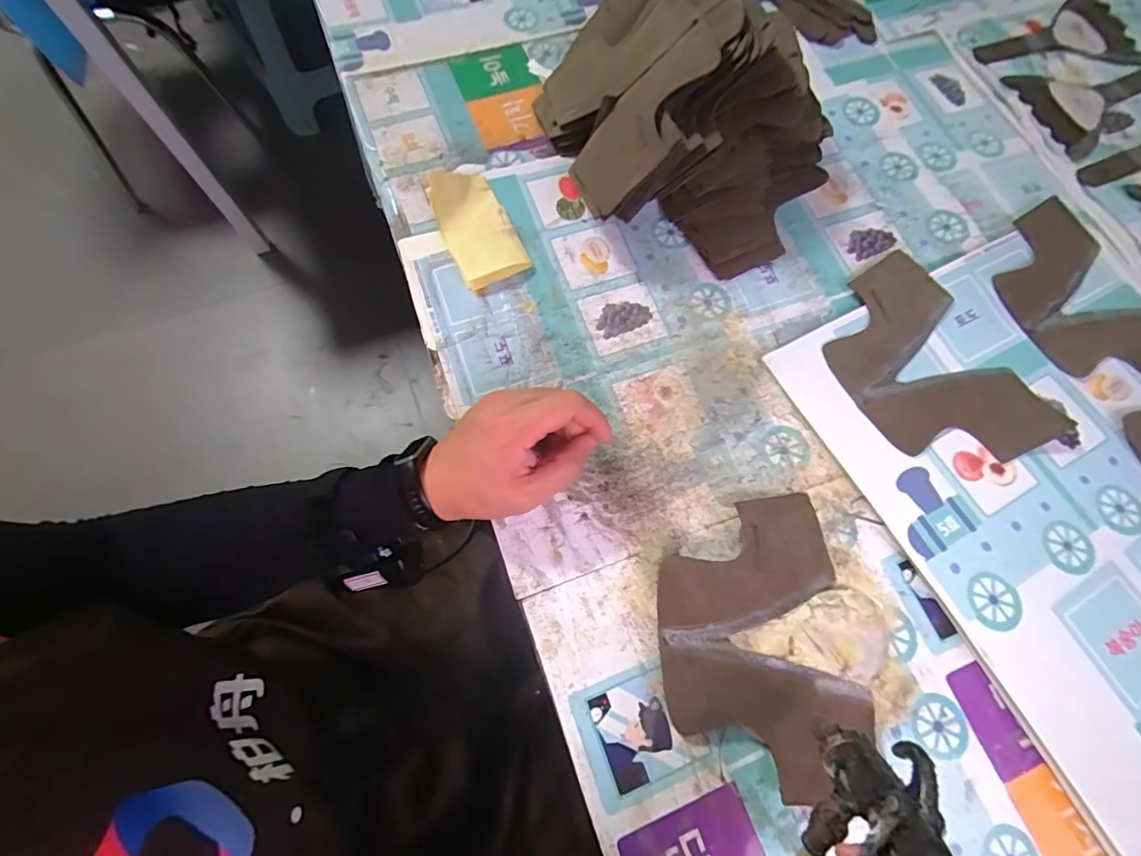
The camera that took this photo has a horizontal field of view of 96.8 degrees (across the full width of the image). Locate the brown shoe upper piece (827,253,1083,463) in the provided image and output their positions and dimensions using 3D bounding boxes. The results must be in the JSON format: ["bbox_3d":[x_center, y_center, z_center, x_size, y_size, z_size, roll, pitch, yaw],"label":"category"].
[{"bbox_3d":[0.301,-0.053,0.435,0.142,0.006,0.197,-26,72,-12],"label":"brown shoe upper piece"}]

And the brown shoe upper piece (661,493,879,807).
[{"bbox_3d":[0.131,0.145,0.351,0.132,0.028,0.188,-3,70,-4],"label":"brown shoe upper piece"}]

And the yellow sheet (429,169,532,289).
[{"bbox_3d":[-0.089,-0.190,0.465,0.060,0.015,0.129,-22,72,-11],"label":"yellow sheet"}]

